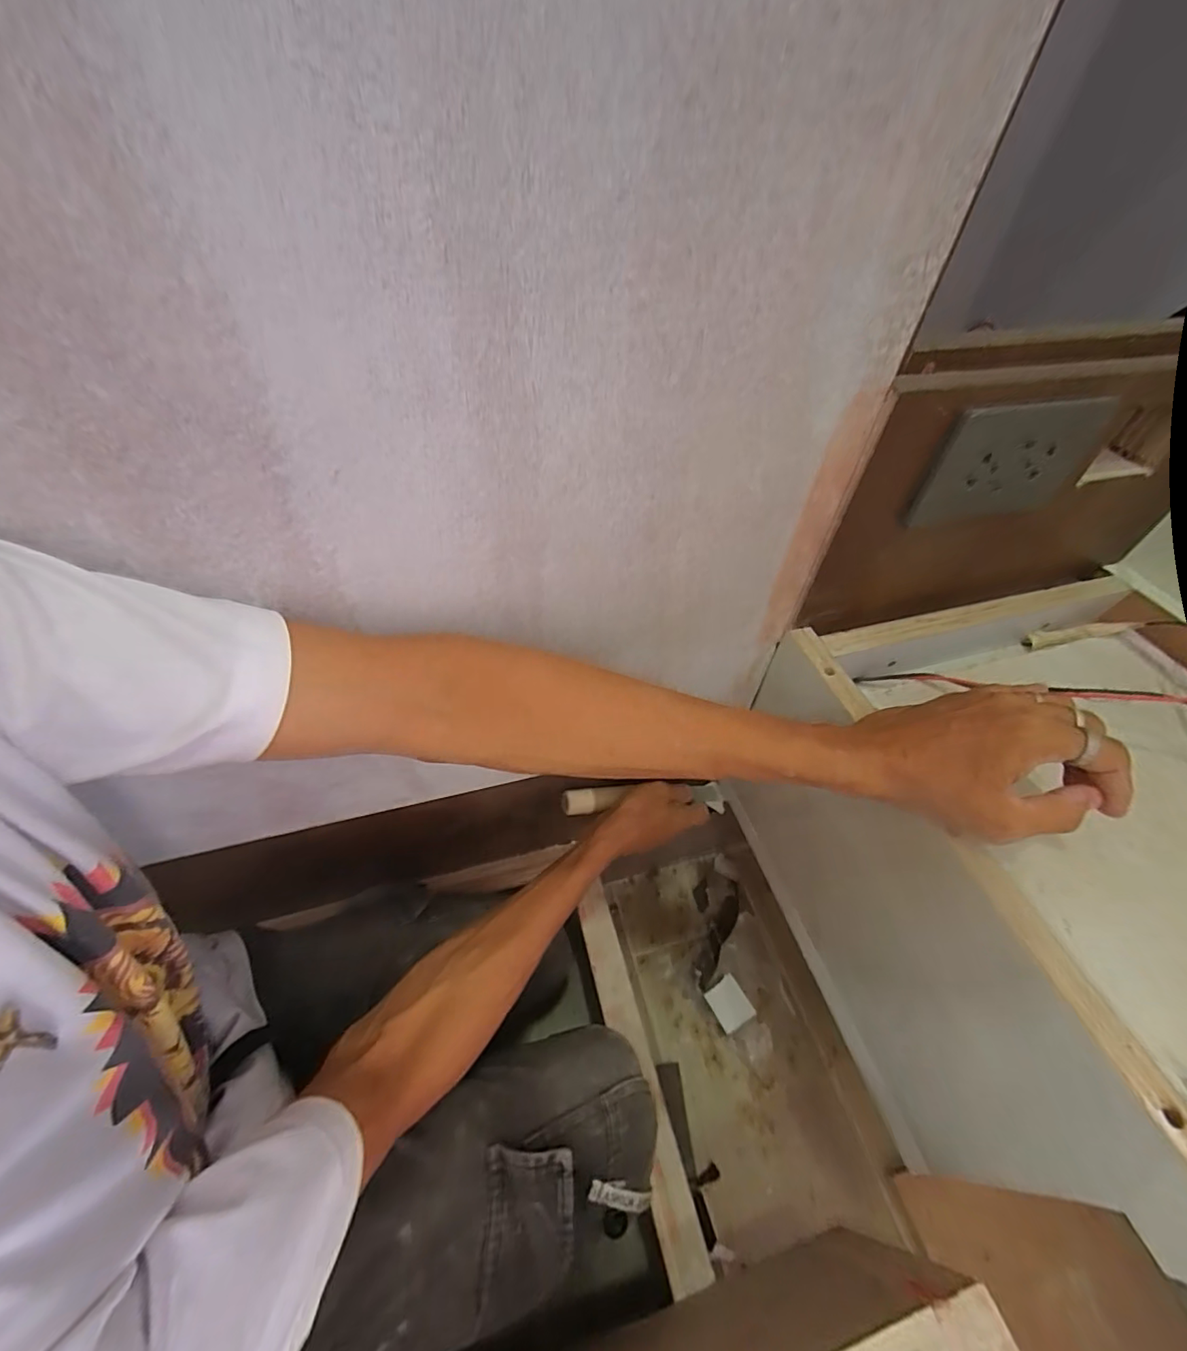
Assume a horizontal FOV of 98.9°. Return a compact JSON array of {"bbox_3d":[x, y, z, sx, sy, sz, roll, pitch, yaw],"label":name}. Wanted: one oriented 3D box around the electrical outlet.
[{"bbox_3d":[0.278,-0.140,0.337,0.134,0.077,0.007,-10,50,-11],"label":"electrical outlet"}]

